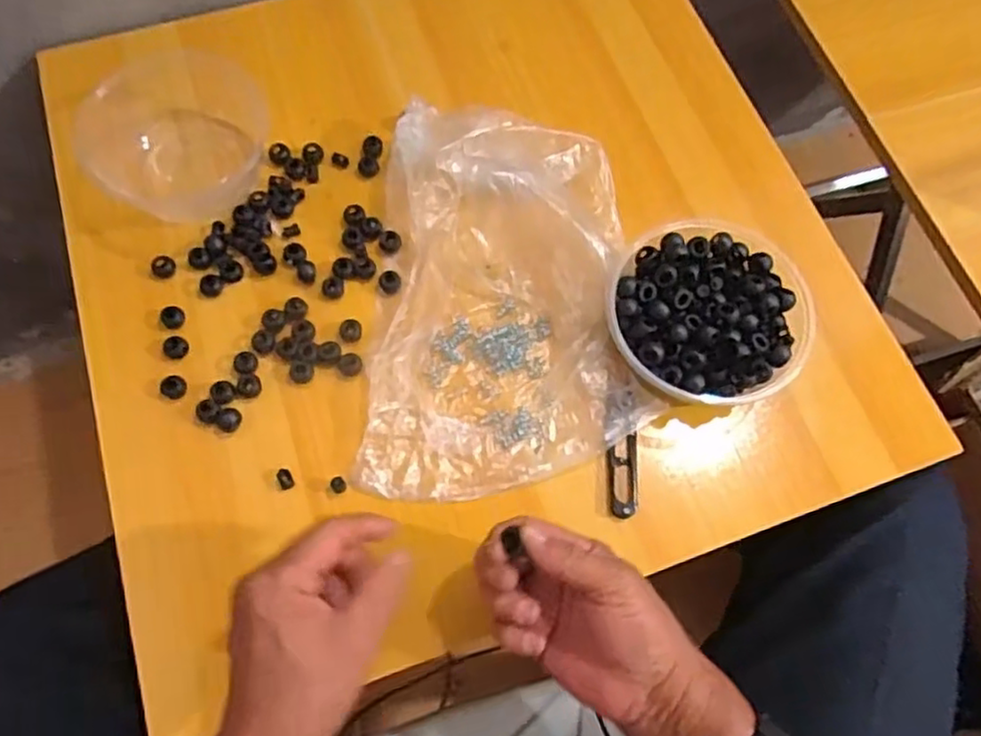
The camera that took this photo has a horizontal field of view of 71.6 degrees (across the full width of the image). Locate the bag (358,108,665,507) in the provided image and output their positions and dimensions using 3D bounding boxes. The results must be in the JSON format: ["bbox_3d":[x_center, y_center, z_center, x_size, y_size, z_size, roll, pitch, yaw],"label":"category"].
[{"bbox_3d":[0.015,-0.055,0.504,0.205,0.067,0.295,3,70,-1],"label":"bag"}]

